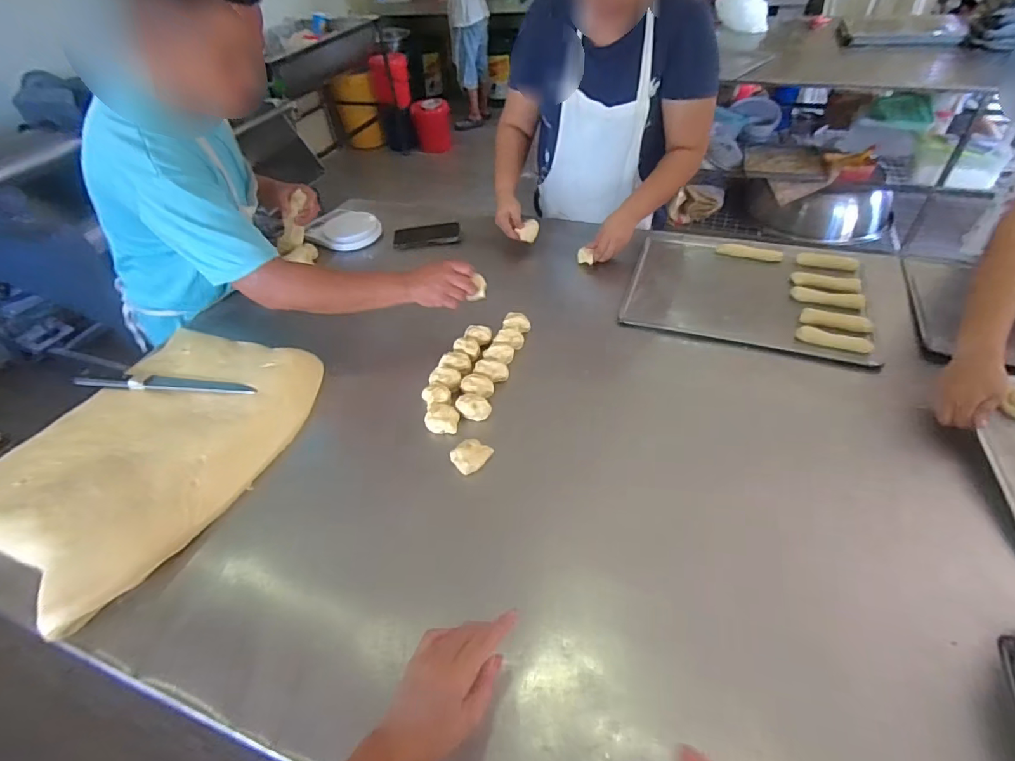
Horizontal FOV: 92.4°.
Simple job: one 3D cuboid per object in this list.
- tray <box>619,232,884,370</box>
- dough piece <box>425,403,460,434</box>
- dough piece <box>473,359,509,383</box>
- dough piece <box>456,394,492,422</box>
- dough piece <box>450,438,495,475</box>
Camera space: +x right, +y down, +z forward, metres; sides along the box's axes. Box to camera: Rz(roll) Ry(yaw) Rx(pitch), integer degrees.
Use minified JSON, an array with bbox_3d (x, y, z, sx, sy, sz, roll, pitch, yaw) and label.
[{"bbox_3d":[0.494,-0.193,0.999,0.448,0.029,0.352,13,48,18],"label":"tray"},{"bbox_3d":[-0.107,0.065,0.794,0.052,0.033,0.045,4,46,10],"label":"dough piece"},{"bbox_3d":[-0.028,-0.014,0.862,0.058,0.028,0.042,9,47,14],"label":"dough piece"},{"bbox_3d":[-0.055,0.047,0.806,0.054,0.038,0.043,33,56,32],"label":"dough piece"},{"bbox_3d":[-0.054,0.116,0.742,0.058,0.030,0.042,-37,52,-27],"label":"dough piece"}]

